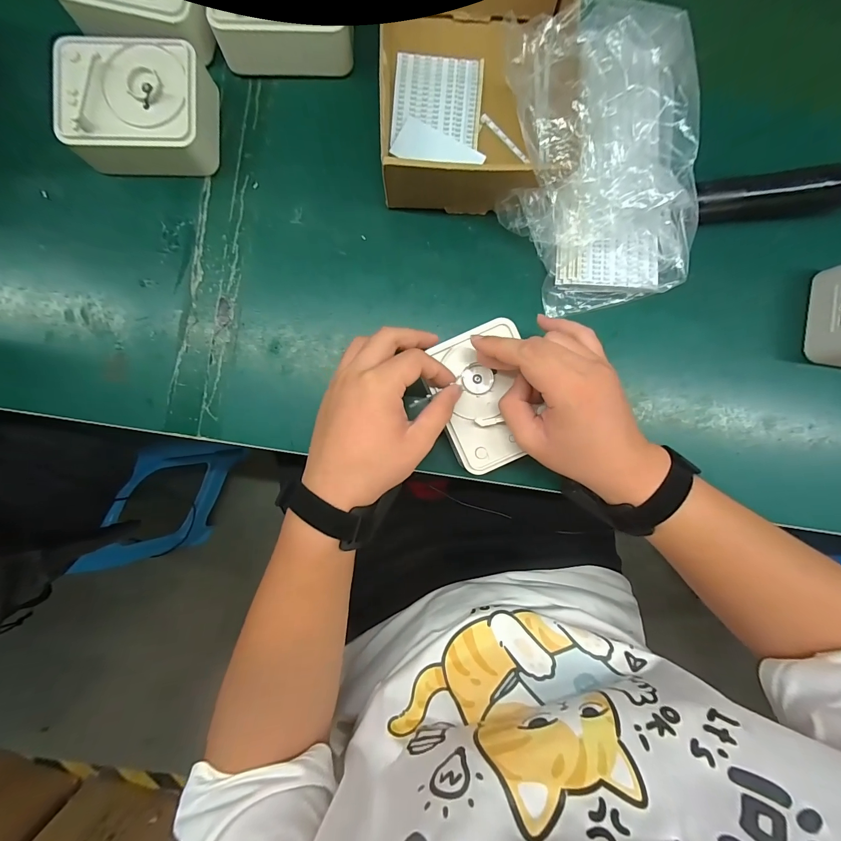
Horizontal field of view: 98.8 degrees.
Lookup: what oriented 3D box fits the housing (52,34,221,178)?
[{"bbox_3d":[-0.264,-0.292,0.344,0.122,0.050,0.101,1,88,-1],"label":"housing"}]

